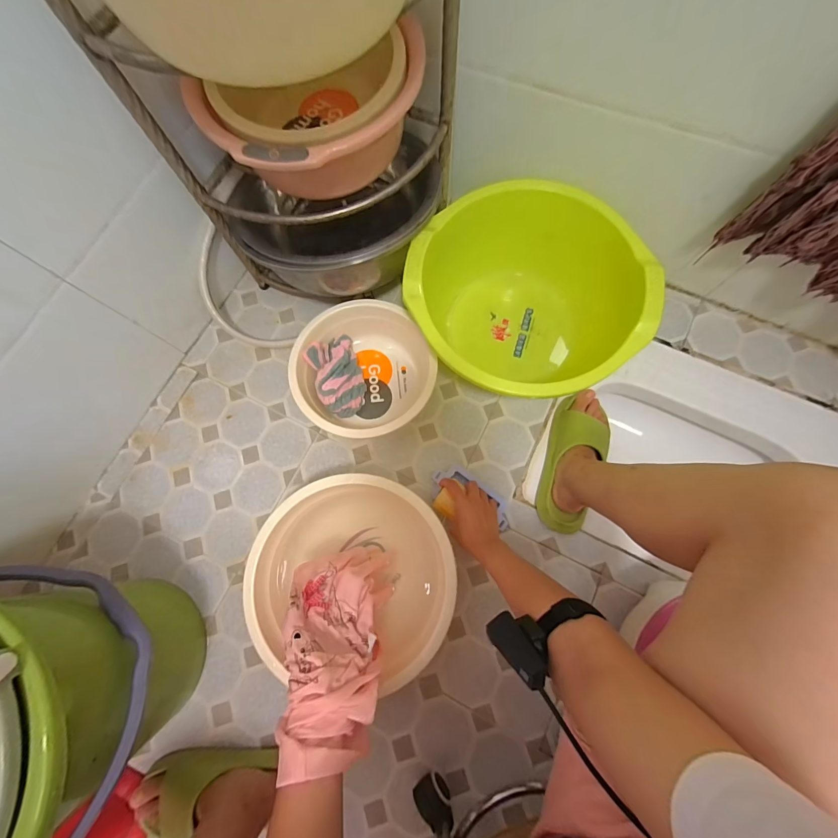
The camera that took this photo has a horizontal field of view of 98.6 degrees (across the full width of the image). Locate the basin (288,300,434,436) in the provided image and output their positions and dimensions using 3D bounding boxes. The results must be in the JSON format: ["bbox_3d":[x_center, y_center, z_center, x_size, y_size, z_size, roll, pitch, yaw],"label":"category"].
[{"bbox_3d":[-0.110,-0.083,0.704,0.236,0.099,0.248,0,76,2],"label":"basin"}]

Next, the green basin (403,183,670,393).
[{"bbox_3d":[0.173,-0.210,0.677,0.361,0.197,0.397,0,76,2],"label":"green basin"}]

